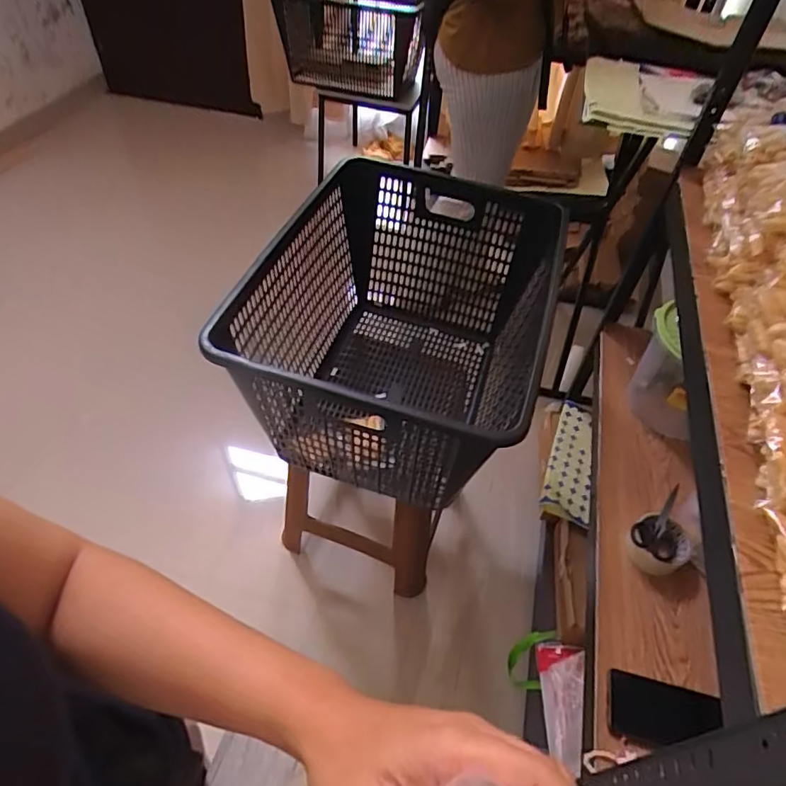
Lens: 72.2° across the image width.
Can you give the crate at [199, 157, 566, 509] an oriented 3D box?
[{"bbox_3d":[0.016,-0.104,0.935,0.428,0.341,0.582,14,50,8],"label":"crate"}]

